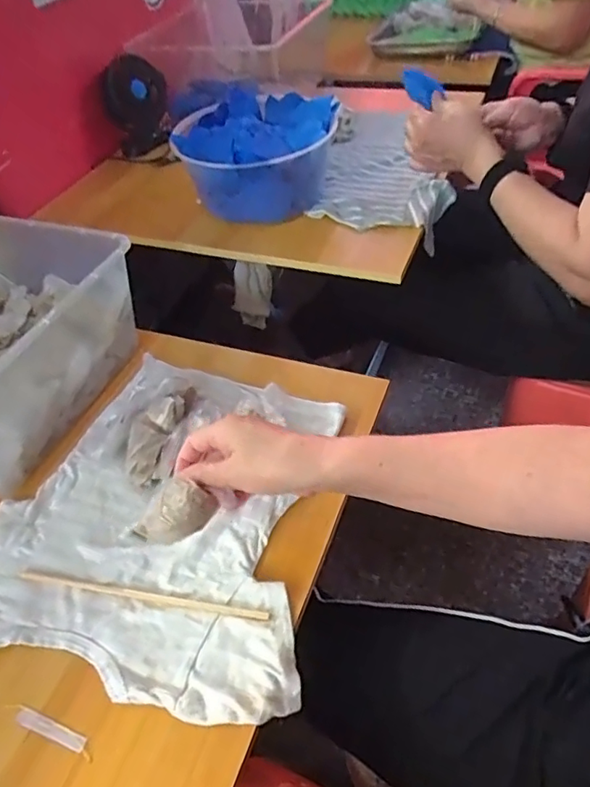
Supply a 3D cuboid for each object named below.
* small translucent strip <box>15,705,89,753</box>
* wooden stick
[{"bbox_3d":[-0.180,0.247,0.410,0.060,0.004,0.011,13,49,18],"label":"small translucent strip"},{"bbox_3d":[-0.131,0.169,0.468,0.224,0.007,0.009,6,47,12],"label":"wooden stick"}]

